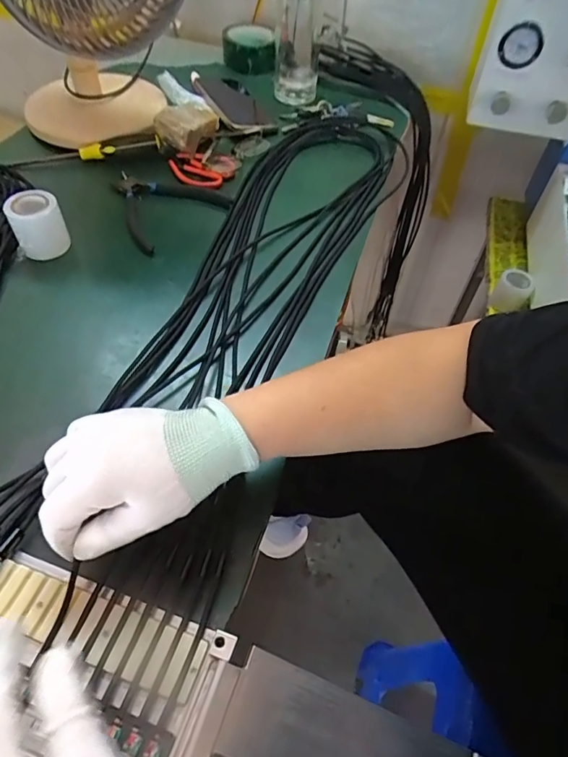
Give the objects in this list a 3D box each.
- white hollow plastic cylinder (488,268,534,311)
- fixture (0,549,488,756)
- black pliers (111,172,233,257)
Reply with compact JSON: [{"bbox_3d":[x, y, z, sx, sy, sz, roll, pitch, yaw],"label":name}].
[{"bbox_3d":[0.354,-0.136,0.754,0.052,0.060,0.044,24,56,15],"label":"white hollow plastic cylinder"},{"bbox_3d":[-0.051,0.205,0.285,0.385,0.046,0.093,22,54,1],"label":"fixture"},{"bbox_3d":[-0.156,-0.208,0.575,0.133,0.014,0.126,33,59,20],"label":"black pliers"}]

